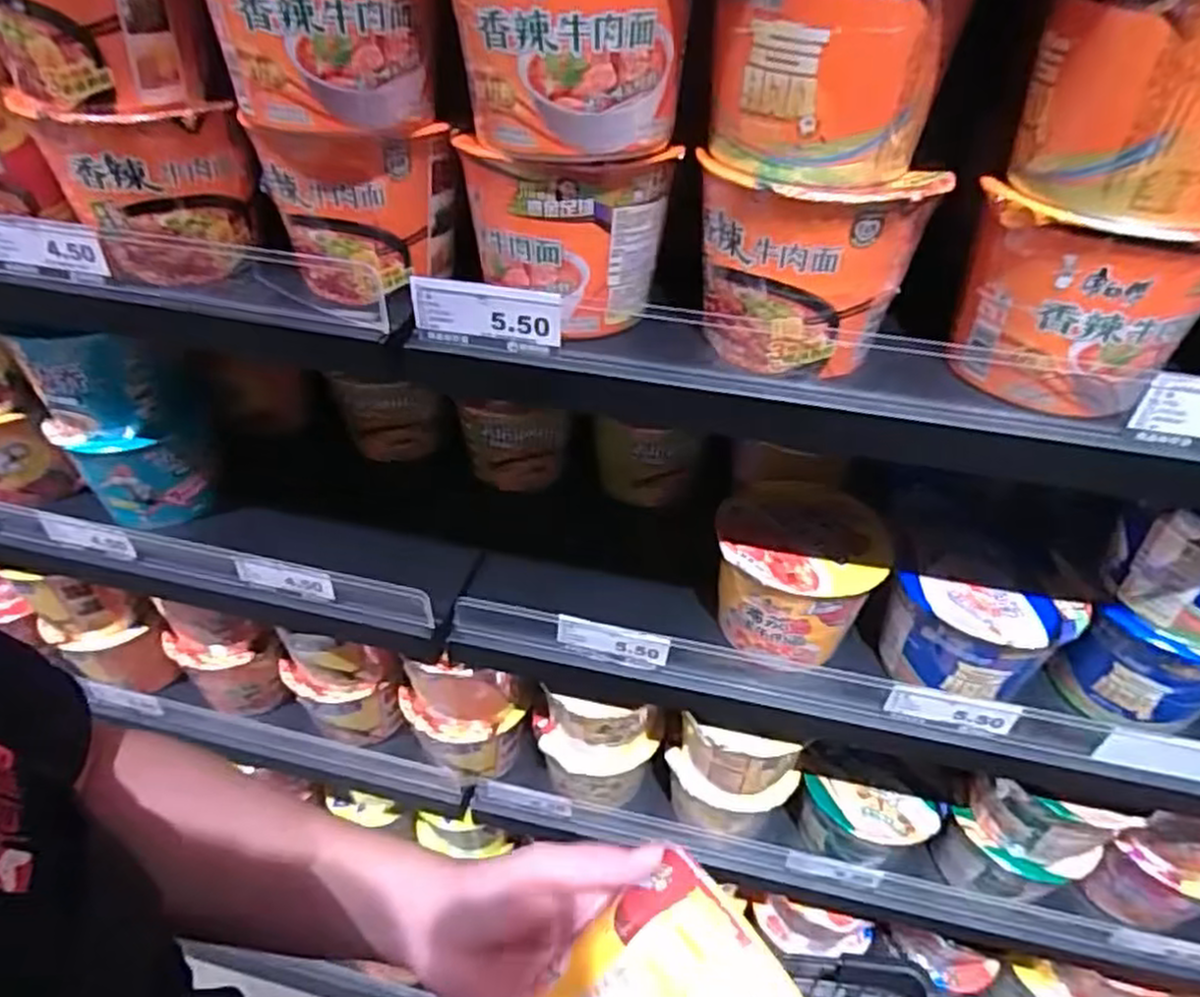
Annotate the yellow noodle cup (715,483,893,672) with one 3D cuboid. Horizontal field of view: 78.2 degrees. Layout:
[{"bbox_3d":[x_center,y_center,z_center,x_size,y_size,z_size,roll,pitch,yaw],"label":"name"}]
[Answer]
[{"bbox_3d":[0.158,0.060,0.606,0.125,0.095,0.125,2,40,-1],"label":"yellow noodle cup"}]

